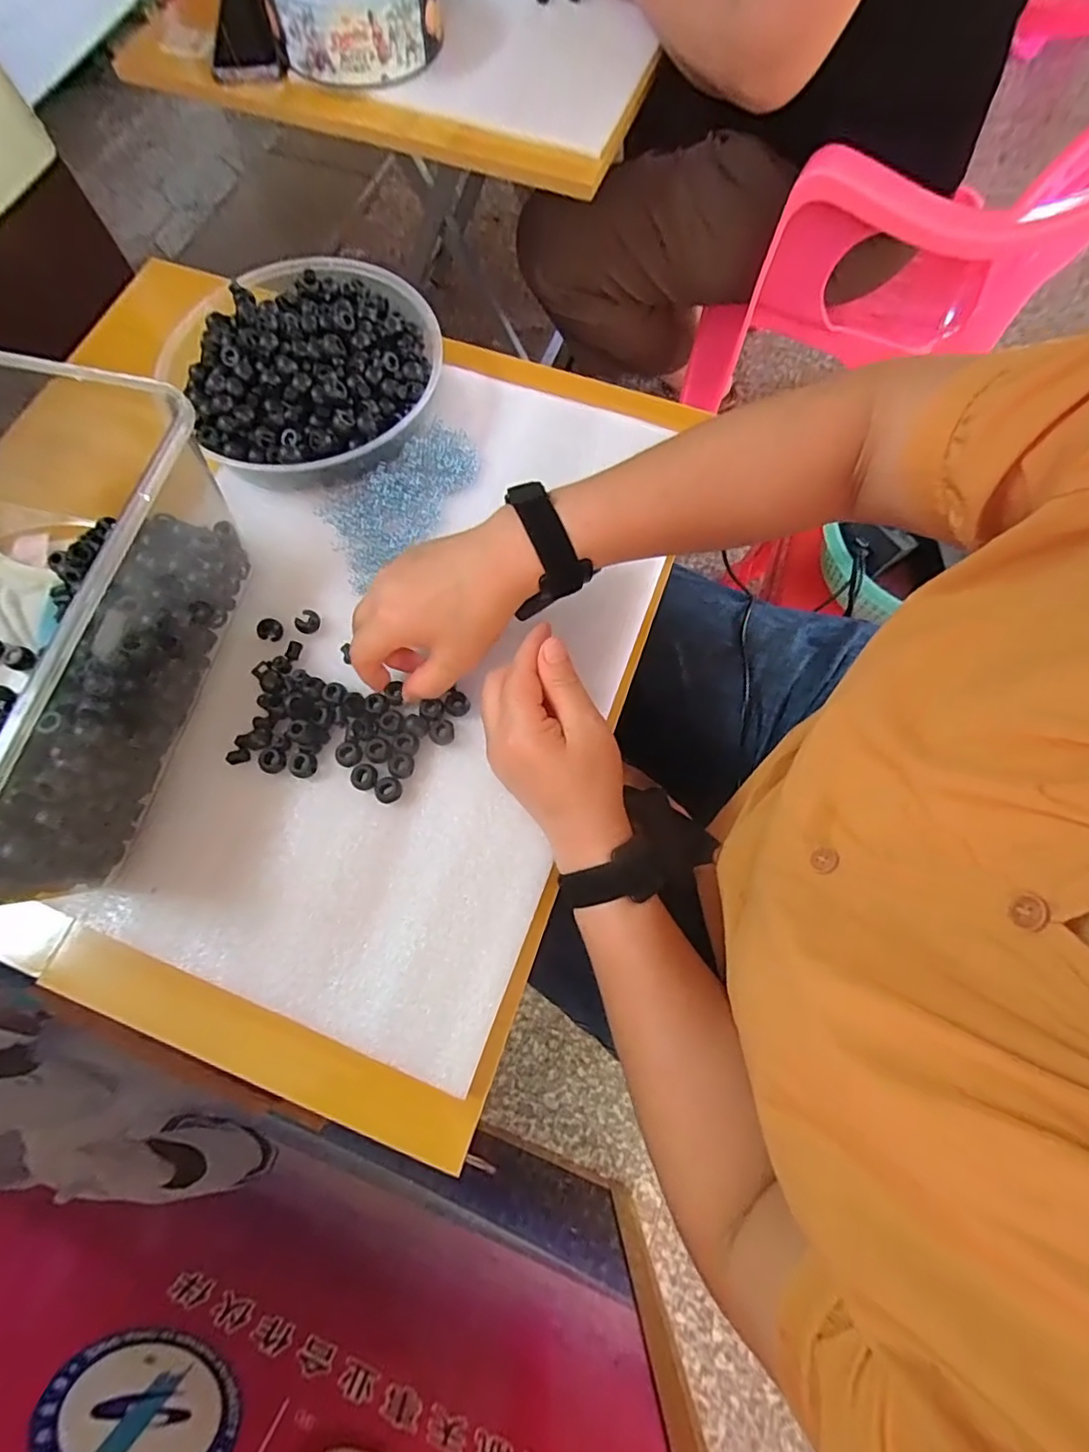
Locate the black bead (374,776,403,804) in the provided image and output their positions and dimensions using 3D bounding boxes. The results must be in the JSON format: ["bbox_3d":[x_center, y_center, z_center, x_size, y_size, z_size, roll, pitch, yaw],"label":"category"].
[{"bbox_3d":[-0.109,0.045,0.398,0.018,0.008,0.017,0,72,0],"label":"black bead"}]

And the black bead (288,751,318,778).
[{"bbox_3d":[-0.169,0.027,0.402,0.017,0.011,0.018,0,72,0],"label":"black bead"}]

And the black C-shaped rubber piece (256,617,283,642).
[{"bbox_3d":[-0.207,-0.072,0.432,0.017,0.007,0.018,0,72,0],"label":"black C-shaped rubber piece"}]

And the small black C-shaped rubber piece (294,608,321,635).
[{"bbox_3d":[-0.180,-0.079,0.435,0.018,0.013,0.015,-35,75,-10],"label":"small black C-shaped rubber piece"}]

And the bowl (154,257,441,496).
[{"bbox_3d":[-0.199,-0.305,0.482,0.211,0.049,0.224,0,72,0],"label":"bowl"}]

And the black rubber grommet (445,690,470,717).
[{"bbox_3d":[-0.064,-0.016,0.415,0.018,0.005,0.017,0,72,0],"label":"black rubber grommet"}]

